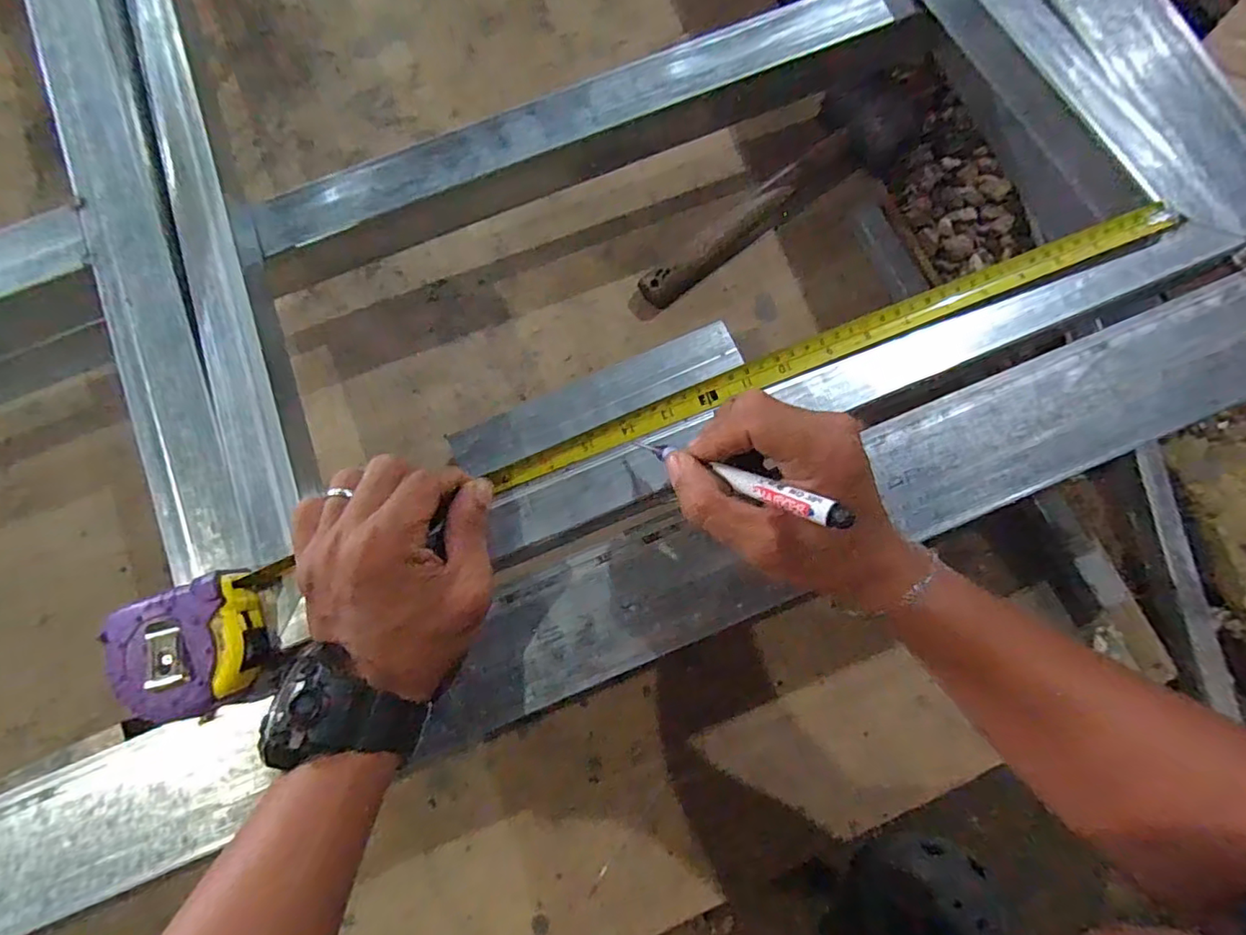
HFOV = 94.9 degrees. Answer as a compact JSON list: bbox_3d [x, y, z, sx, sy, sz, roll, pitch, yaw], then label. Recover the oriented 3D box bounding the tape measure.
[{"bbox_3d":[0.027,-0.022,0.338,0.636,0.035,0.060,-25,80,-5],"label":"tape measure"}]

